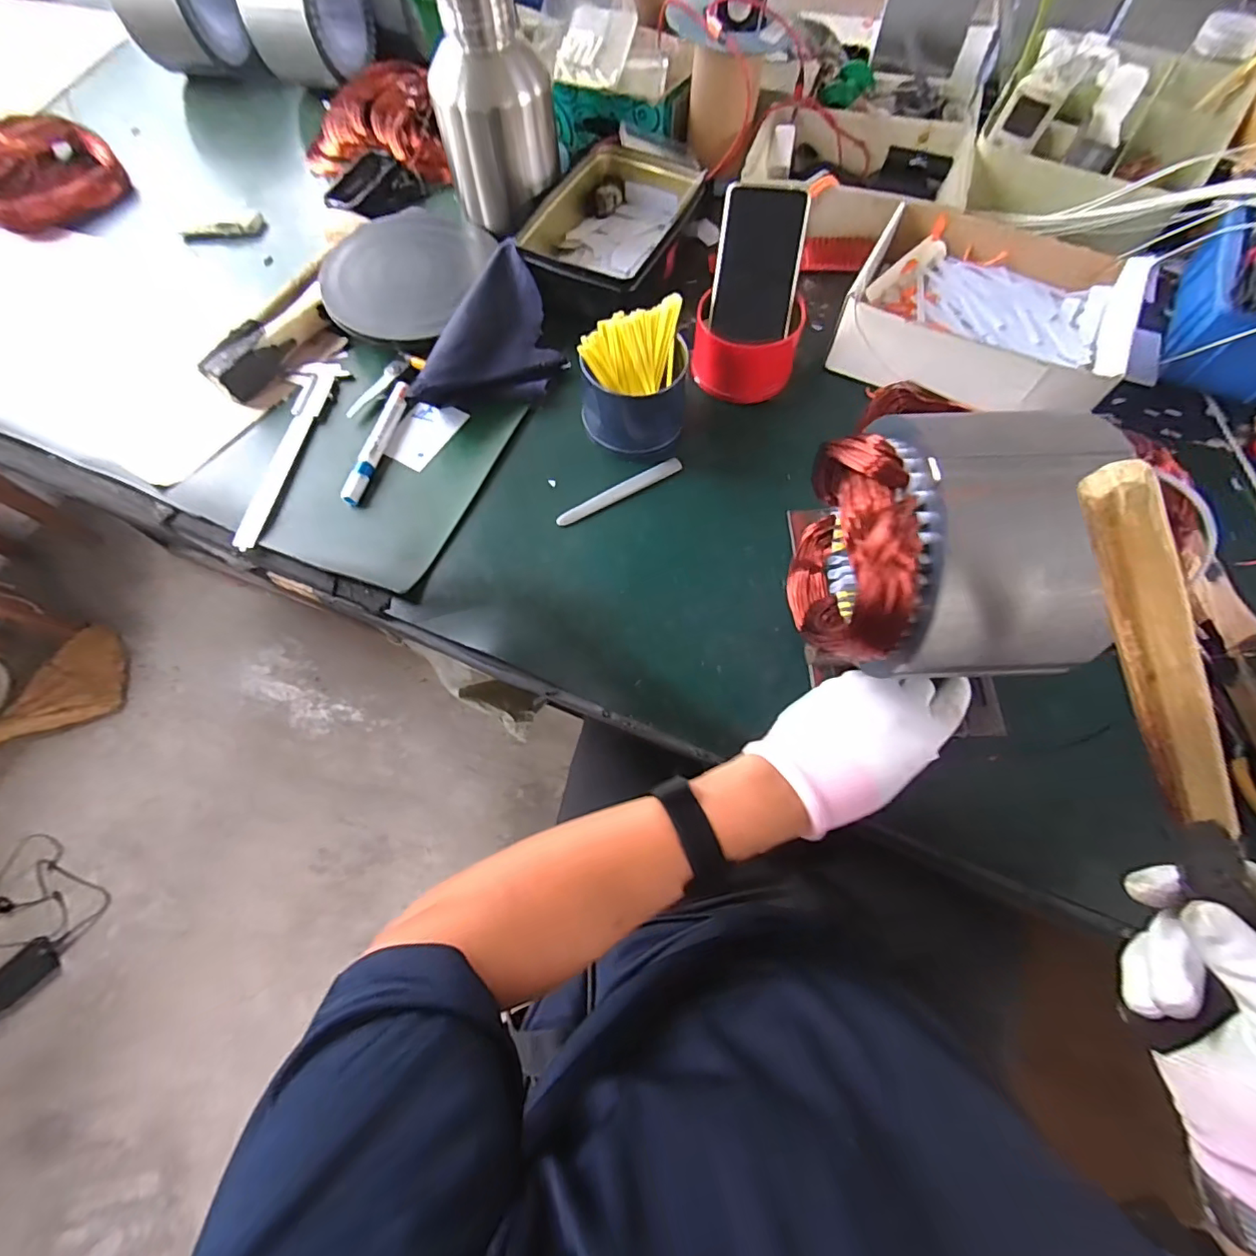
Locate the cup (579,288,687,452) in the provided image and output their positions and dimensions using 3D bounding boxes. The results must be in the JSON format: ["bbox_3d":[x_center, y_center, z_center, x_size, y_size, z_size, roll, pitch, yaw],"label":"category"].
[{"bbox_3d":[0.007,-0.231,0.505,0.093,0.084,0.092,-1,67,2],"label":"cup"}]

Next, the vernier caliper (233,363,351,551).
[{"bbox_3d":[-0.334,-0.178,0.532,0.059,0.009,0.232,2,67,3],"label":"vernier caliper"}]

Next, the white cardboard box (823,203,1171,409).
[{"bbox_3d":[0.348,-0.310,0.534,0.236,0.063,0.189,26,70,12],"label":"white cardboard box"}]

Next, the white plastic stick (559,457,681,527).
[{"bbox_3d":[-0.008,-0.129,0.511,0.129,0.005,0.018,-29,69,-10],"label":"white plastic stick"}]

